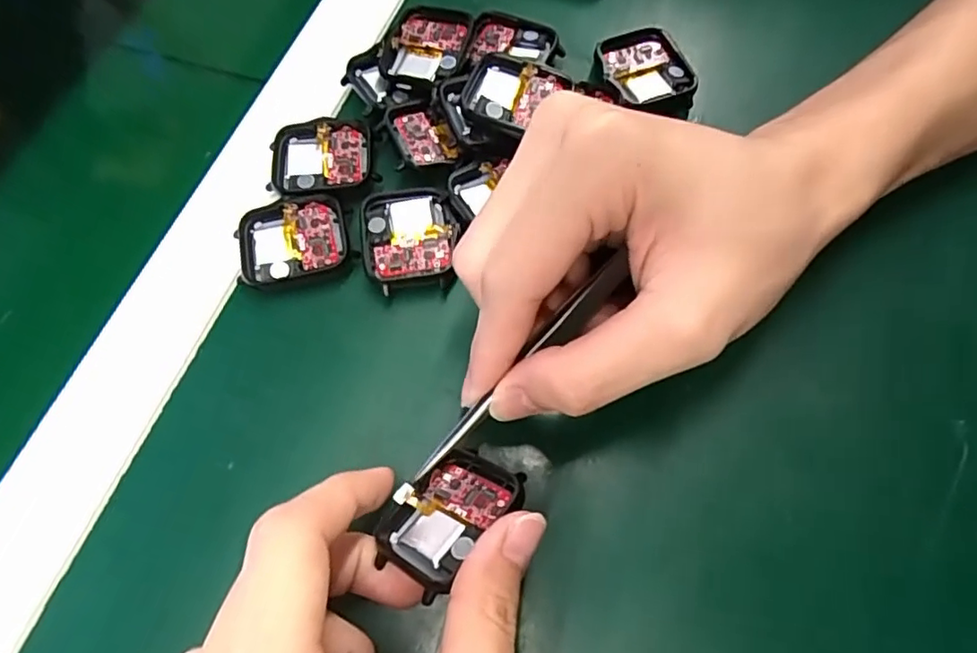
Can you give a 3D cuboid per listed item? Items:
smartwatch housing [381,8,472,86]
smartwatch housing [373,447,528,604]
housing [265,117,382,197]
[{"bbox_3d":[-0.028,-0.127,0.273,0.039,0.011,0.039,20,69,11],"label":"smartwatch housing"},{"bbox_3d":[-0.013,0.060,0.194,0.035,0.011,0.045,20,53,40],"label":"smartwatch housing"},{"bbox_3d":[-0.073,-0.073,0.259,0.044,0.006,0.040,-10,67,-1],"label":"housing"}]

